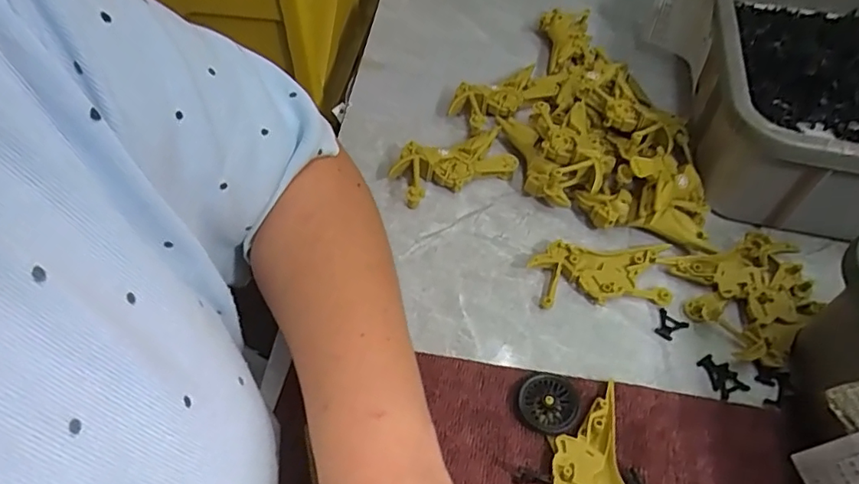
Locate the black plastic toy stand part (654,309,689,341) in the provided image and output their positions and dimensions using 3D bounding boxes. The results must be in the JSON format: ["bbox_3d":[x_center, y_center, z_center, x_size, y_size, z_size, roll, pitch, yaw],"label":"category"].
[{"bbox_3d":[0.164,0.057,0.387,0.020,0.004,0.020,36,60,23],"label":"black plastic toy stand part"}]

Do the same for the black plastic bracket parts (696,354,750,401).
[{"bbox_3d":[0.189,0.087,0.367,0.021,0.004,0.029,-19,55,-16],"label":"black plastic bracket parts"}]

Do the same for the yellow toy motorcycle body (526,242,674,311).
[{"bbox_3d":[0.123,0.023,0.406,0.092,0.015,0.048,-1,53,-3],"label":"yellow toy motorcycle body"}]

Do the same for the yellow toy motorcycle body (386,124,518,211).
[{"bbox_3d":[0.018,-0.064,0.458,0.096,0.026,0.048,-19,55,-16],"label":"yellow toy motorcycle body"}]

